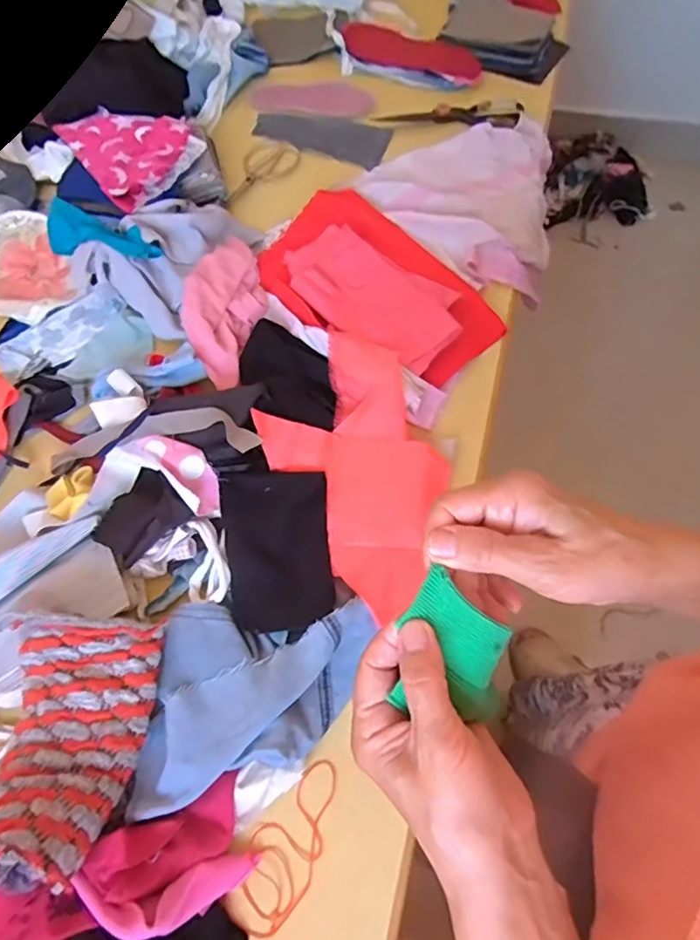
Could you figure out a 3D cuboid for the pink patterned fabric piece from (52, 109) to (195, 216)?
[{"bbox_3d":[-0.328,-0.493,0.847,0.163,0.029,0.229,-37,67,-12],"label":"pink patterned fabric piece"}]

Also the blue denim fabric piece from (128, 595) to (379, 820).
[{"bbox_3d":[-0.096,0.230,0.562,0.209,0.045,0.190,-2,65,4],"label":"blue denim fabric piece"}]

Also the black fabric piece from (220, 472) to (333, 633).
[{"bbox_3d":[-0.080,0.085,0.633,0.115,0.021,0.176,-9,64,1],"label":"black fabric piece"}]

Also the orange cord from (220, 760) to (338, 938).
[{"bbox_3d":[-0.054,0.360,0.540,0.068,0.013,0.151,39,72,14],"label":"orange cord"}]

